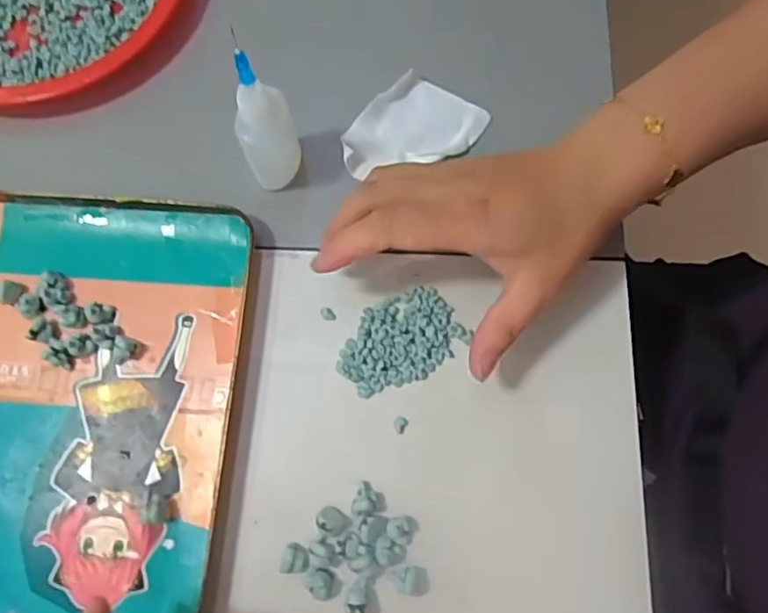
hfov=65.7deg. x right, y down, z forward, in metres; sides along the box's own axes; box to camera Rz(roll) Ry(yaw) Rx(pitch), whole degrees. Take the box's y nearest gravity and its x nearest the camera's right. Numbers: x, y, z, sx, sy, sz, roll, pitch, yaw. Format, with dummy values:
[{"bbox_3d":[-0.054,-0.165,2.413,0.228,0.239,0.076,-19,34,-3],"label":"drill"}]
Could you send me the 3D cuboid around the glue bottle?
[{"bbox_3d":[-0.057,-0.088,0.279,0.025,0.088,0.023,-12,75,-3],"label":"glue bottle"}]

